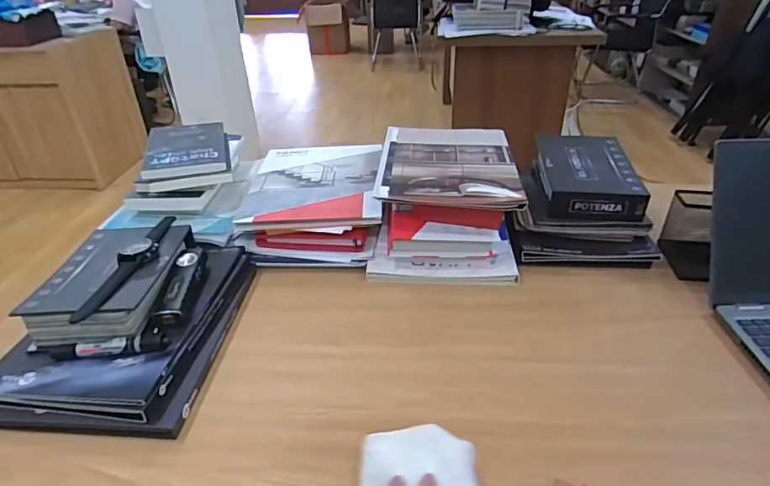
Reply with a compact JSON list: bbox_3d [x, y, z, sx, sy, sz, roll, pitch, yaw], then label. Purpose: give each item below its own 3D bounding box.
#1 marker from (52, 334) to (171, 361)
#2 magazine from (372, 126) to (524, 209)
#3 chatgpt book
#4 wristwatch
[{"bbox_3d":[-0.321,0.120,0.566,0.129,0.019,0.024,-4,34,-4],"label":"marker"},{"bbox_3d":[0.105,-0.140,0.819,0.219,0.016,0.291,2,34,5],"label":"magazine"},{"bbox_3d":[-0.355,-0.173,0.868,0.129,0.022,0.215,-11,35,-14],"label":"chatgpt book"},{"bbox_3d":[-0.333,0.022,0.636,0.037,0.019,0.234,3,34,7],"label":"wristwatch"}]

